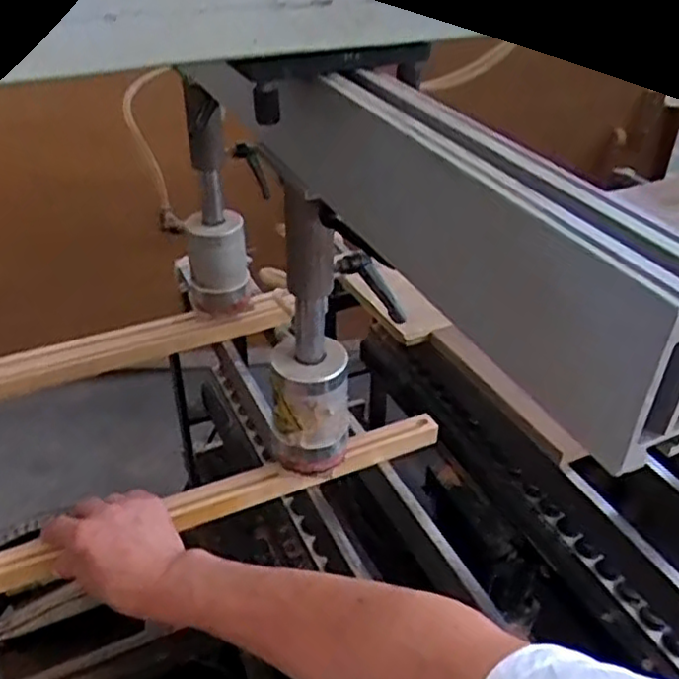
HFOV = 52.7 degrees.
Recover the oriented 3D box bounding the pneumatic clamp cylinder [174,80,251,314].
[{"bbox_3d":[-0.149,-0.157,0.785,0.075,0.260,0.058,1,35,0],"label":"pneumatic clamp cylinder"}]

